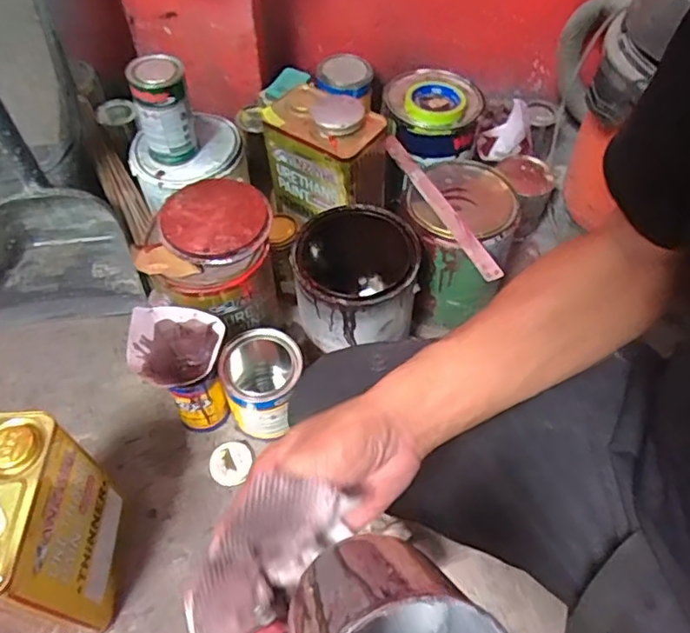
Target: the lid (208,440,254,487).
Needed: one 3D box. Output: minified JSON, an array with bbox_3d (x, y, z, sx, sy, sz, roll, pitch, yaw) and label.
[{"bbox_3d":[-0.162,0.205,0.821,0.054,0.014,0.060,-1,55,-1],"label":"lid"}]

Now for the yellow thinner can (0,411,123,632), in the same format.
[{"bbox_3d":[-0.331,0.234,0.634,0.115,0.252,0.163,-2,55,-2],"label":"yellow thinner can"}]

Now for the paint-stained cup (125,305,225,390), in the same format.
[{"bbox_3d":[-0.212,0.048,0.749,0.111,0.075,0.102,0,55,0],"label":"paint-stained cup"}]

